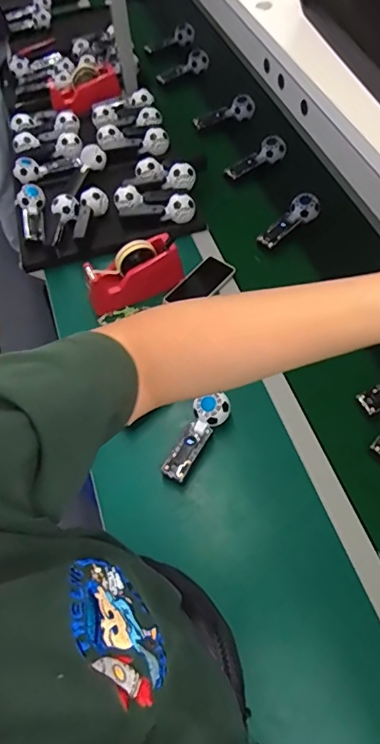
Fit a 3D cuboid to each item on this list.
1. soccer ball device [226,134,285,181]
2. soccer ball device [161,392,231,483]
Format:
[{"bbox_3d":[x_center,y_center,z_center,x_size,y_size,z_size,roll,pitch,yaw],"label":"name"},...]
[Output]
[{"bbox_3d":[0.167,-0.532,1.226,0.169,0.047,0.055,-31,62,2],"label":"soccer ball device"},{"bbox_3d":[0.015,0.103,0.839,0.052,0.038,0.150,31,80,19],"label":"soccer ball device"}]

